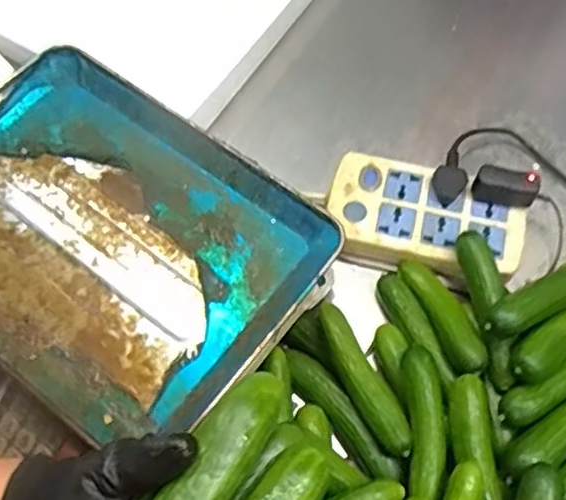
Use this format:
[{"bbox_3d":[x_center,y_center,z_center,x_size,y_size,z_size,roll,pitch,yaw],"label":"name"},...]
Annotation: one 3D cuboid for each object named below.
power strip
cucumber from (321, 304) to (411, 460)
[{"bbox_3d":[0.134,-0.028,0.596,0.179,0.038,0.099,12,64,6],"label":"power strip"},{"bbox_3d":[0.062,0.105,0.502,0.026,0.034,0.129,-26,67,-12],"label":"cucumber"}]

